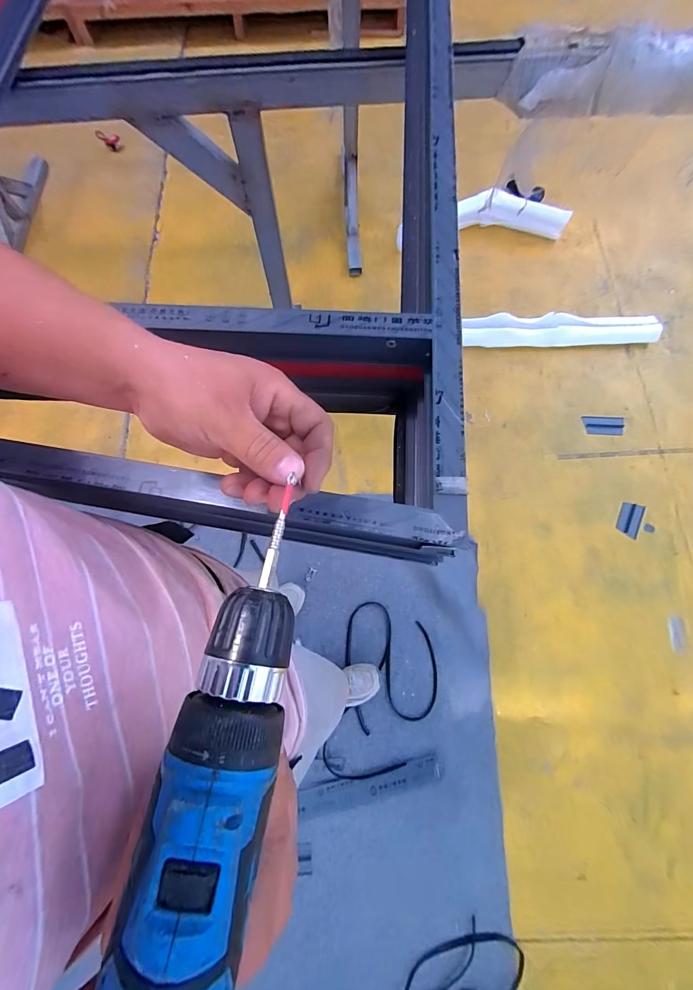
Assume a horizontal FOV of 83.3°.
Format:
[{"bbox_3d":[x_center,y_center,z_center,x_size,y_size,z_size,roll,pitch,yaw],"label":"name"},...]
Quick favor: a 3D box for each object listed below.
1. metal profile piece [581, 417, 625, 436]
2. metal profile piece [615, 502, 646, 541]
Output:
[{"bbox_3d":[0.972,-0.261,1.472,0.154,0.009,0.076,3,73,3],"label":"metal profile piece"},{"bbox_3d":[0.990,0.087,1.359,0.069,0.022,0.118,23,75,8],"label":"metal profile piece"}]

